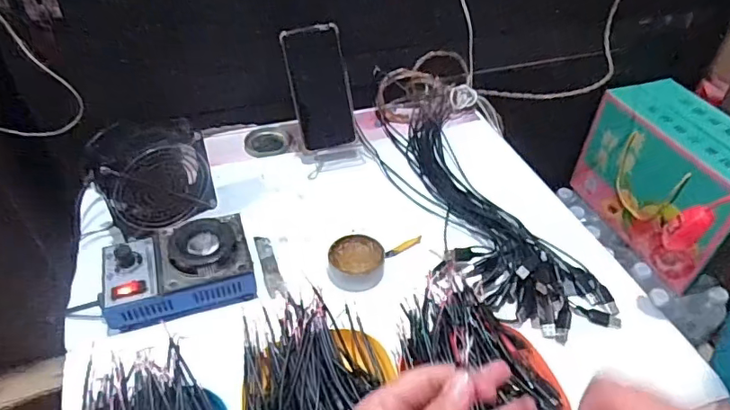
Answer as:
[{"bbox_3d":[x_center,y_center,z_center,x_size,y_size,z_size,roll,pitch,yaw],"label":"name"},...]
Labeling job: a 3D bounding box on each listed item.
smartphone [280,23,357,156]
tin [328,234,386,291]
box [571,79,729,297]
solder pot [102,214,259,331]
[{"bbox_3d":[-0.062,-0.161,0.734,0.079,0.169,0.008,-12,18,-7],"label":"smartphone"},{"bbox_3d":[-0.009,0.066,0.601,0.063,0.026,0.066,1,44,-1],"label":"tin"},{"bbox_3d":[0.577,-0.044,0.983,0.160,0.236,0.321,-12,46,-14],"label":"box"},{"bbox_3d":[-0.198,0.069,0.560,0.148,0.066,0.097,-11,45,-13],"label":"solder pot"}]

